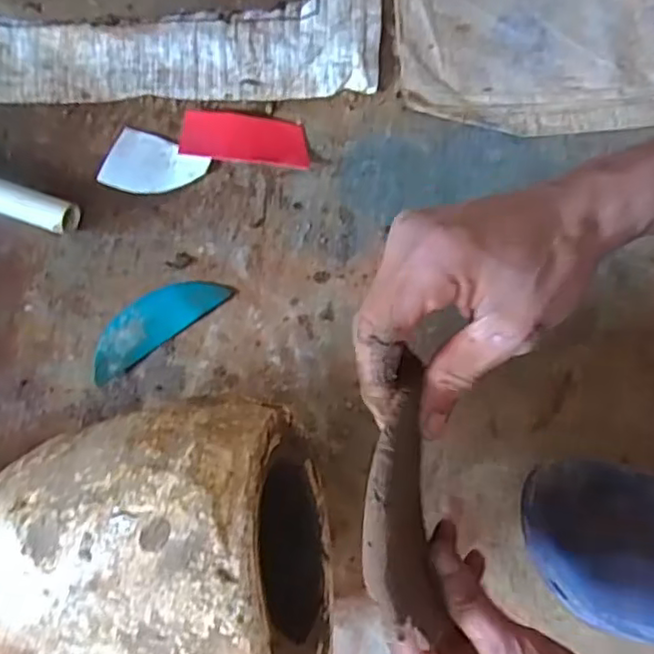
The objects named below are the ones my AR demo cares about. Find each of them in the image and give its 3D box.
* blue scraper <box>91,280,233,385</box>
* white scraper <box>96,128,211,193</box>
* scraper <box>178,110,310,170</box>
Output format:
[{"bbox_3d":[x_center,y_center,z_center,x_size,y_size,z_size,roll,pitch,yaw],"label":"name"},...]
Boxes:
[{"bbox_3d":[-0.137,-0.006,0.515,0.119,0.007,0.041,-35,80,-9],"label":"blue scraper"},{"bbox_3d":[-0.144,-0.133,0.546,0.079,0.005,0.053,22,82,5],"label":"white scraper"},{"bbox_3d":[-0.069,-0.160,0.548,0.107,0.007,0.045,6,77,0],"label":"scraper"}]

